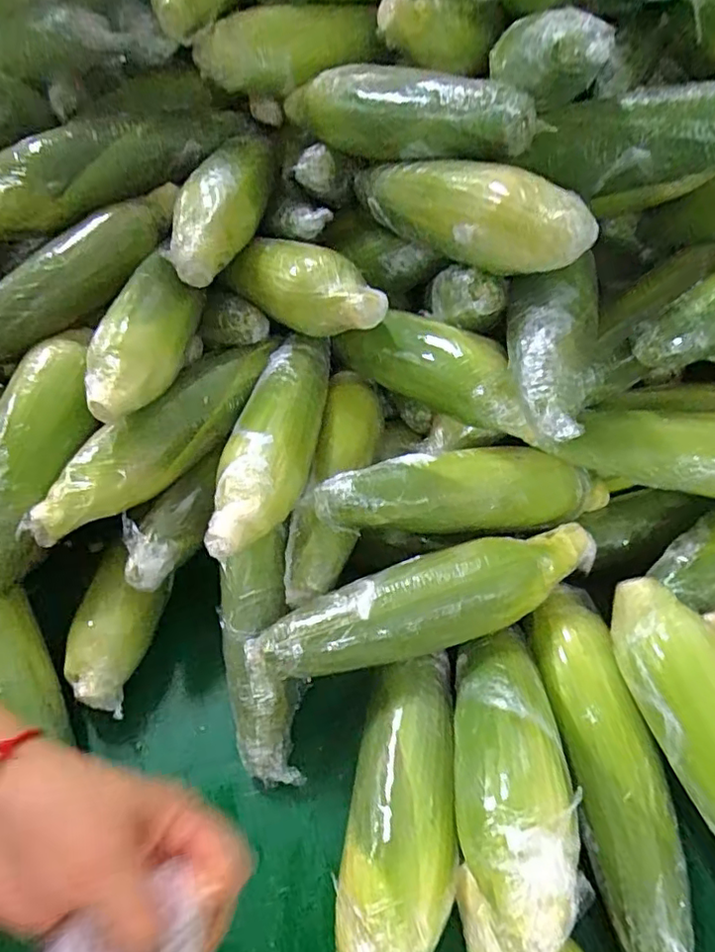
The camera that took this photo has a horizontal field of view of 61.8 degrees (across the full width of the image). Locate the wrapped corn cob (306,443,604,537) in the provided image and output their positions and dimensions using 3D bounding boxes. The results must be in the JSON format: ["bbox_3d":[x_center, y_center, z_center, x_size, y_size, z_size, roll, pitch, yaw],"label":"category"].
[{"bbox_3d":[0.087,0.007,0.439,0.237,0.046,0.059,-2,50,-15],"label":"wrapped corn cob"}]

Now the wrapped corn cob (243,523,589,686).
[{"bbox_3d":[0.050,0.090,0.410,0.245,0.055,0.054,-17,52,-10],"label":"wrapped corn cob"}]

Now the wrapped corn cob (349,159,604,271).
[{"bbox_3d":[0.063,-0.189,0.425,0.048,0.056,0.227,-31,43,-20],"label":"wrapped corn cob"}]

